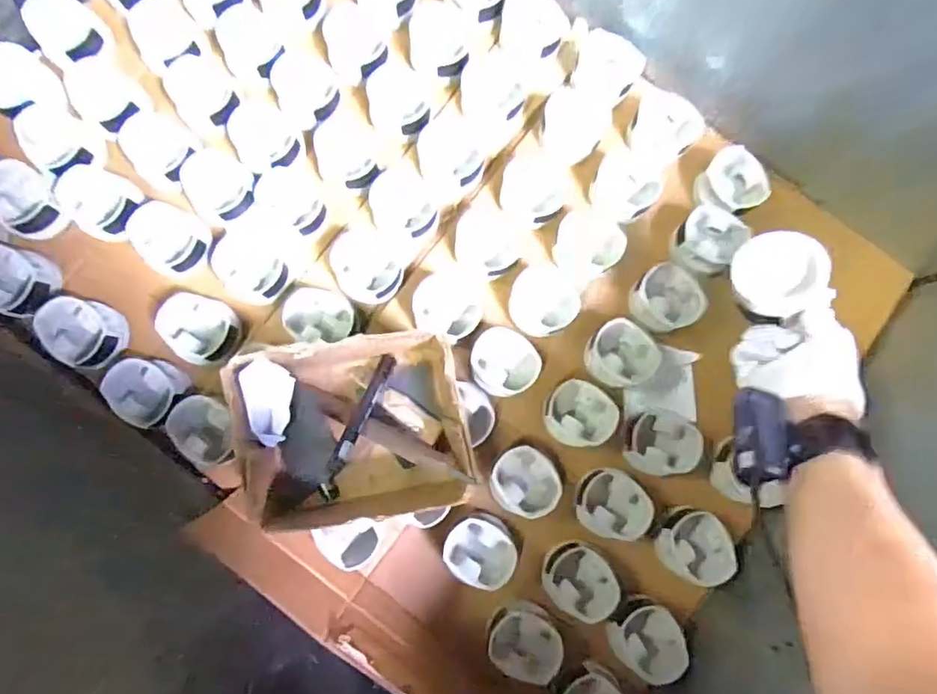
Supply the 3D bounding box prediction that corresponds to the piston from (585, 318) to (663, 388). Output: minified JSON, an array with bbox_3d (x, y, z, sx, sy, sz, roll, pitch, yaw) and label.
[{"bbox_3d":[0.178,0.010,0.653,0.082,0.049,0.070,28,82,2],"label":"piston"}]

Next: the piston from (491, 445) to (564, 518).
[{"bbox_3d":[0.063,0.155,0.640,0.077,0.050,0.073,0,82,-2],"label":"piston"}]

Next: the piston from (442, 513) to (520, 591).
[{"bbox_3d":[0.014,0.227,0.629,0.075,0.055,0.075,0,82,-2],"label":"piston"}]

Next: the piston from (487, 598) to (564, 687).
[{"bbox_3d":[0.061,0.323,0.623,0.077,0.050,0.073,0,82,-2],"label":"piston"}]

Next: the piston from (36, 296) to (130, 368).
[{"bbox_3d":[-0.442,-0.017,0.643,0.085,0.043,0.075,12,82,0],"label":"piston"}]

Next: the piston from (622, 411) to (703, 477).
[{"bbox_3d":[0.218,0.109,0.643,0.080,0.045,0.072,3,82,-1],"label":"piston"}]

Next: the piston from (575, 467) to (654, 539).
[{"bbox_3d":[0.161,0.174,0.630,0.077,0.052,0.072,0,82,-2],"label":"piston"}]

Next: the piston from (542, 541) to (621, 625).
[{"bbox_3d":[0.123,0.259,0.626,0.083,0.056,0.074,36,82,3],"label":"piston"}]

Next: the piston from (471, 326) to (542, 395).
[{"bbox_3d":[0.043,0.019,0.661,0.077,0.038,0.076,3,82,-2],"label":"piston"}]

